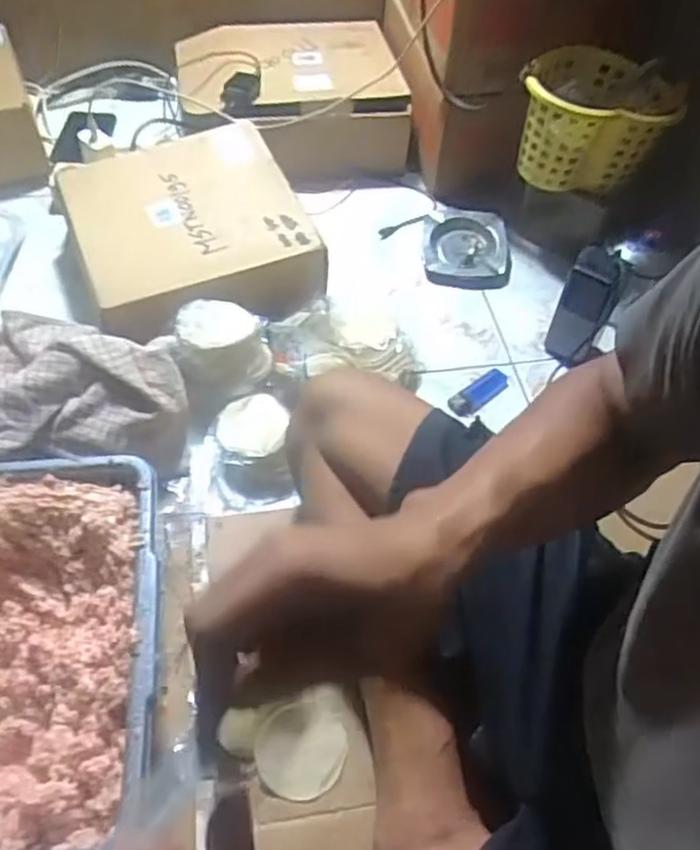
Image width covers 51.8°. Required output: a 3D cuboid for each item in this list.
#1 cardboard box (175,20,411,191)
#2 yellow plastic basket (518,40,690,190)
[{"bbox_3d":[-0.085,-0.489,1.095,0.325,0.125,0.292,-12,54,-12],"label":"cardboard box"},{"bbox_3d":[0.301,-0.379,0.899,0.188,0.111,0.158,10,53,4],"label":"yellow plastic basket"}]

